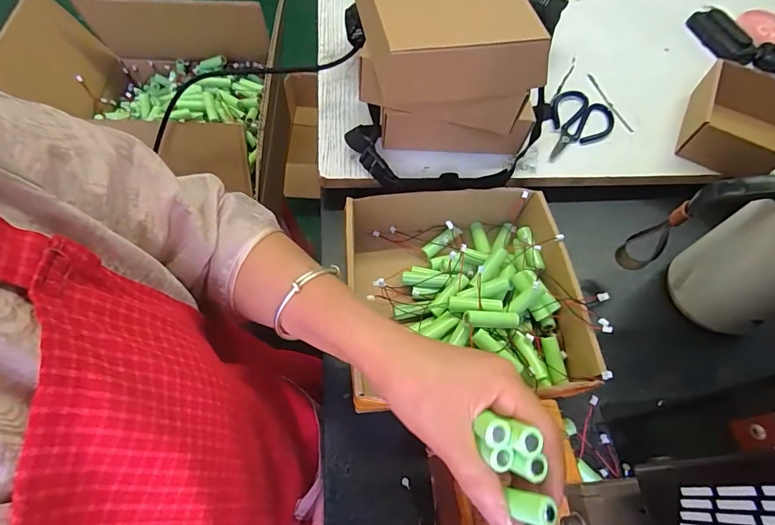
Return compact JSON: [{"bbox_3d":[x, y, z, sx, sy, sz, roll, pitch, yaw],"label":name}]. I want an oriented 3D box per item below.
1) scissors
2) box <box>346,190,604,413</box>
[{"bbox_3d":[0.228,-0.165,0.505,0.076,0.009,0.124,34,65,14],"label":"scissors"},{"bbox_3d":[0.067,0.031,0.394,0.199,0.071,0.196,-2,62,-5],"label":"box"}]

